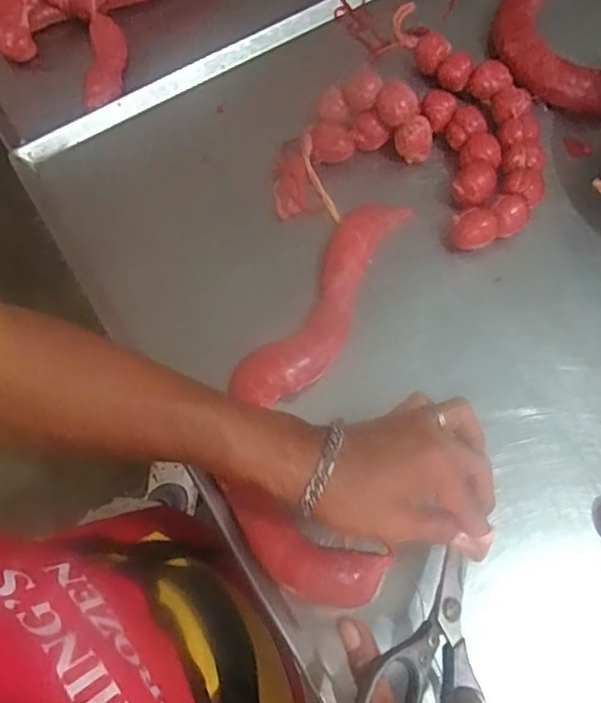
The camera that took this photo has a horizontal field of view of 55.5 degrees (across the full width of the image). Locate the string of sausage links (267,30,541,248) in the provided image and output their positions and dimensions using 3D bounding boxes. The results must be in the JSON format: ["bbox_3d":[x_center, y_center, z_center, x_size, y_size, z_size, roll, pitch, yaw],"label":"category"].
[{"bbox_3d":[0.107,-0.215,0.546,0.245,0.050,0.230,0,69,0],"label":"string of sausage links"}]

